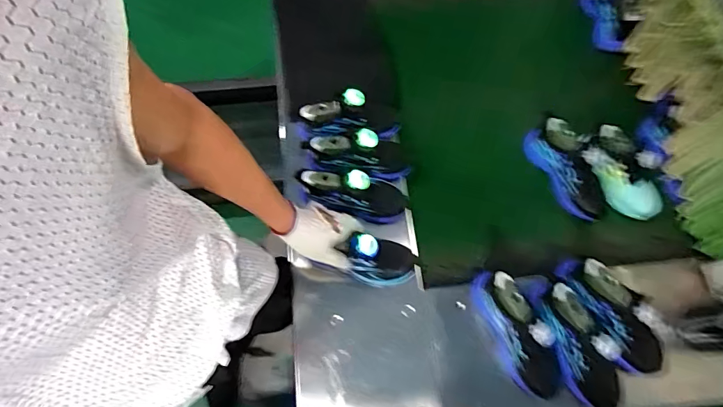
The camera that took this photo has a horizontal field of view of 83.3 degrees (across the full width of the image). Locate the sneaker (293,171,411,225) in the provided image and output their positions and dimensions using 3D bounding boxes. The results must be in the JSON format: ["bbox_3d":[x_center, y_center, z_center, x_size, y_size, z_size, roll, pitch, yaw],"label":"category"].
[{"bbox_3d":[-0.014,-0.021,0.752,0.200,0.114,0.083,7,70,2],"label":"sneaker"}]

